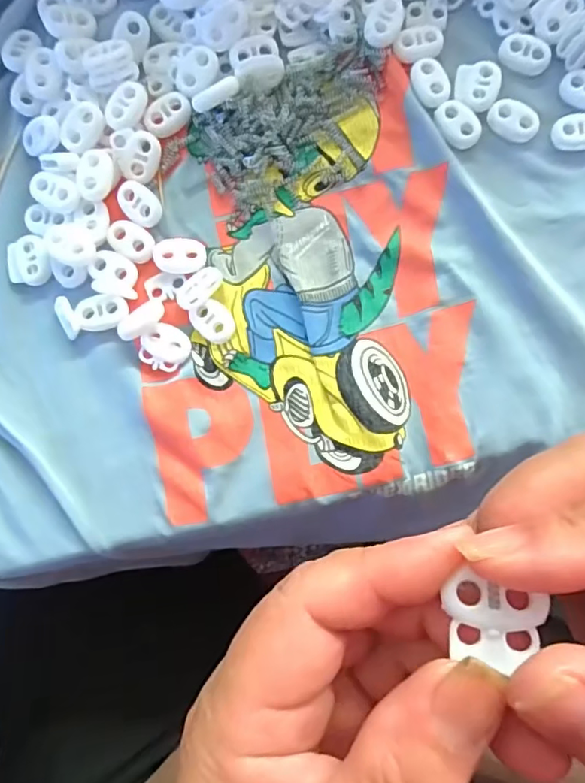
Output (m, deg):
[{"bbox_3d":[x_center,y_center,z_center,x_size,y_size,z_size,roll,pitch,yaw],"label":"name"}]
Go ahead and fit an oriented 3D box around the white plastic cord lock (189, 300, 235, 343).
[{"bbox_3d":[-0.034,-0.030,0.233,0.015,0.004,0.020,-35,83,-1],"label":"white plastic cord lock"}]

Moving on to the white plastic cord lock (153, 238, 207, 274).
[{"bbox_3d":[-0.049,-0.060,0.238,0.021,0.006,0.016,-1,84,3],"label":"white plastic cord lock"}]

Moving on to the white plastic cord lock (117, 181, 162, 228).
[{"bbox_3d":[-0.068,-0.083,0.240,0.016,0.004,0.023,-36,83,-1],"label":"white plastic cord lock"}]

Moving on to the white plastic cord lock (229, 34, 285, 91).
[{"bbox_3d":[-0.015,-0.146,0.242,0.022,0.006,0.024,-14,83,1],"label":"white plastic cord lock"}]

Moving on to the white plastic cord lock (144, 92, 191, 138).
[{"bbox_3d":[-0.056,-0.124,0.244,0.022,0.005,0.015,-44,84,-2],"label":"white plastic cord lock"}]

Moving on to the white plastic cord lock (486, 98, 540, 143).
[{"bbox_3d":[0.096,-0.118,0.237,0.023,0.006,0.013,33,87,6],"label":"white plastic cord lock"}]

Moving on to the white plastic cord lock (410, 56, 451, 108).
[{"bbox_3d":[0.061,-0.137,0.239,0.015,0.004,0.023,-13,83,2],"label":"white plastic cord lock"}]

